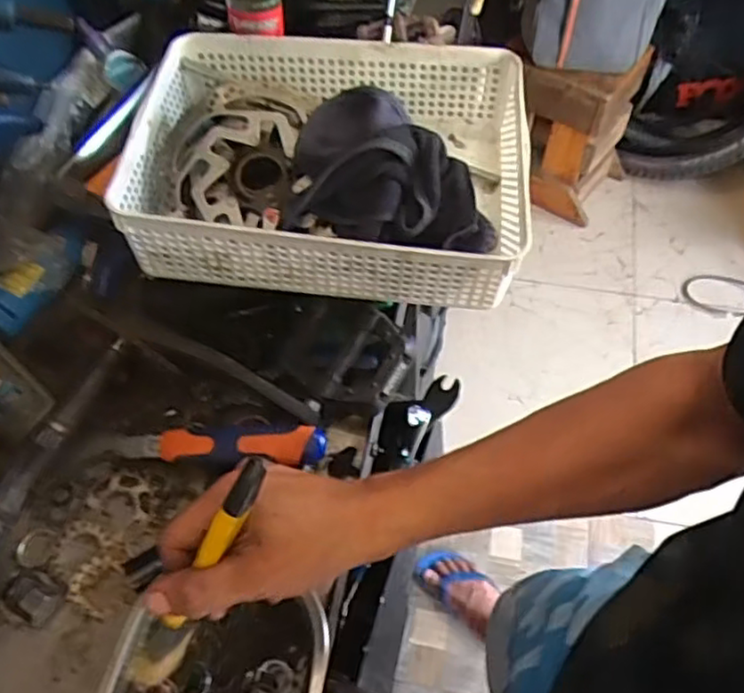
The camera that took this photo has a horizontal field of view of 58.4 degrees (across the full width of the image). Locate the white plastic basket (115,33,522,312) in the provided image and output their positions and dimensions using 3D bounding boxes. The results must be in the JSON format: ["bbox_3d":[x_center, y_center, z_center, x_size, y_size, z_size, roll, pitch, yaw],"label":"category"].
[{"bbox_3d":[-0.034,-0.162,0.592,0.328,0.100,0.240,4,56,7],"label":"white plastic basket"}]

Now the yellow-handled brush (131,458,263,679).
[{"bbox_3d":[-0.097,0.133,0.376,0.022,0.034,0.163,37,111,25],"label":"yellow-handled brush"}]

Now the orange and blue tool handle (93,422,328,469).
[{"bbox_3d":[-0.146,0.081,0.581,0.208,0.034,0.038,1,56,5],"label":"orange and blue tool handle"}]

